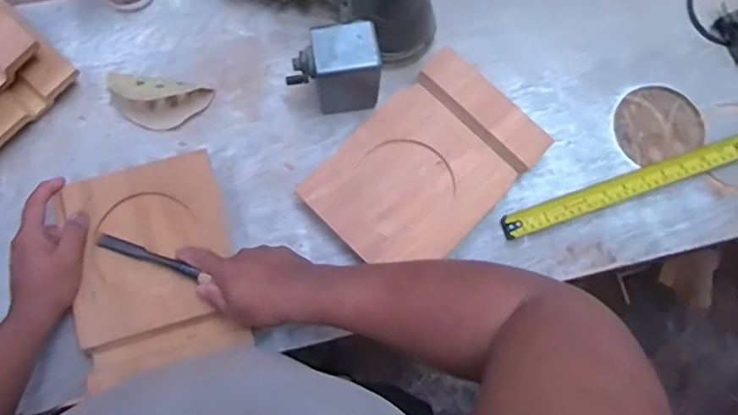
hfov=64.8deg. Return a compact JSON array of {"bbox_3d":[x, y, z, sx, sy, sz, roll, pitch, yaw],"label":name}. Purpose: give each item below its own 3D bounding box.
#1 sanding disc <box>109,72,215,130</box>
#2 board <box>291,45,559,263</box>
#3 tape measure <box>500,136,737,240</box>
[{"bbox_3d":[-0.249,-0.123,0.679,0.116,0.039,0.054,5,76,0],"label":"sanding disc"},{"bbox_3d":[0.064,-0.044,0.669,0.167,0.042,0.246,44,79,9],"label":"board"},{"bbox_3d":[0.363,-0.044,0.659,0.426,0.070,0.053,-19,77,-5],"label":"tape measure"}]

